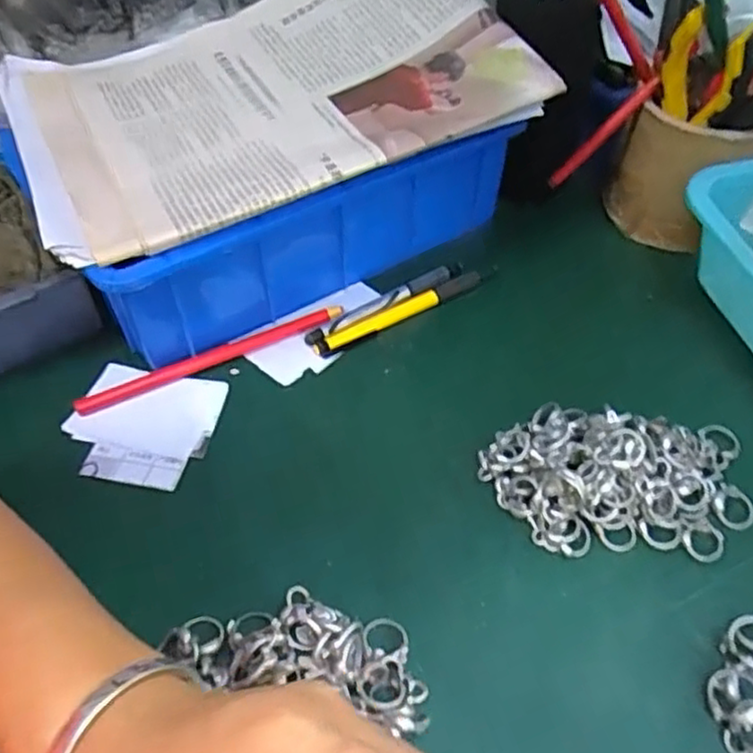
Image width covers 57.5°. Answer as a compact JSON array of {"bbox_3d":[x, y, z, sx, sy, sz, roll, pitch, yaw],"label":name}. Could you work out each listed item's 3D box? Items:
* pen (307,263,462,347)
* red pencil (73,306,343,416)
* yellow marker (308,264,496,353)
[{"bbox_3d":[0.006,-0.048,0.449,0.115,0.013,0.013,-26,54,-20],"label":"pen"},{"bbox_3d":[-0.099,-0.011,0.421,0.166,0.011,0.009,-21,52,-16],"label":"red pencil"},{"bbox_3d":[0.022,-0.044,0.447,0.135,0.011,0.009,-24,53,-19],"label":"yellow marker"}]

